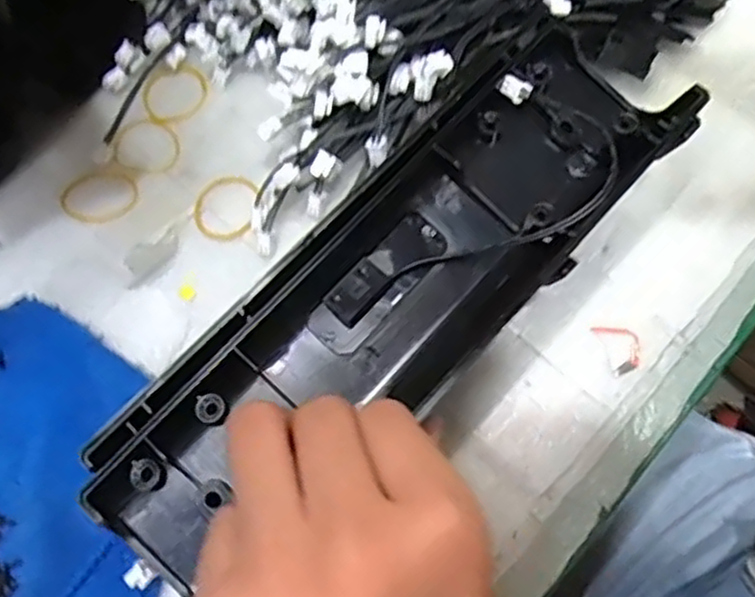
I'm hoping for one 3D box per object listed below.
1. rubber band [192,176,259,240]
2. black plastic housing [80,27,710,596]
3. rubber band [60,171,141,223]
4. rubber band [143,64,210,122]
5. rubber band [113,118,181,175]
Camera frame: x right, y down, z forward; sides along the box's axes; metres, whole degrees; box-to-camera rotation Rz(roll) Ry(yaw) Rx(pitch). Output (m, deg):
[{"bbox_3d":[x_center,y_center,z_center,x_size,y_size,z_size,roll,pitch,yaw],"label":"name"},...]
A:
[{"bbox_3d":[-0.068,-0.041,0.313,0.026,0.004,0.031,7,75,1],"label":"rubber band"},{"bbox_3d":[0.005,-0.006,0.254,0.242,0.034,0.077,-40,79,-9],"label":"black plastic housing"},{"bbox_3d":[-0.124,-0.045,0.316,0.035,0.004,0.025,-12,76,-4],"label":"rubber band"},{"bbox_3d":[-0.094,-0.096,0.331,0.030,0.004,0.030,0,75,-1],"label":"rubber band"},{"bbox_3d":[-0.105,-0.070,0.323,0.031,0.004,0.028,21,76,4],"label":"rubber band"}]

